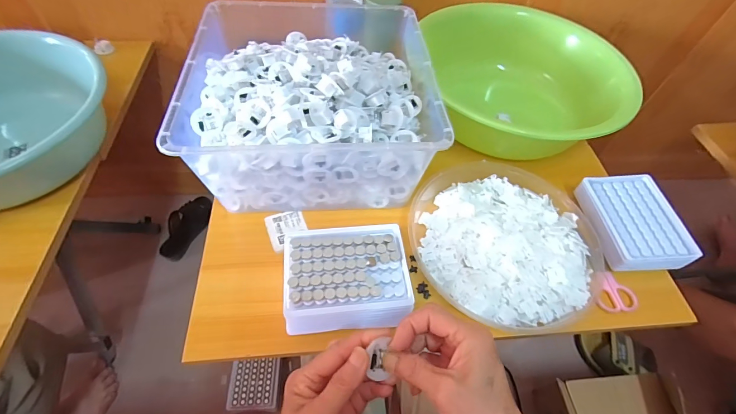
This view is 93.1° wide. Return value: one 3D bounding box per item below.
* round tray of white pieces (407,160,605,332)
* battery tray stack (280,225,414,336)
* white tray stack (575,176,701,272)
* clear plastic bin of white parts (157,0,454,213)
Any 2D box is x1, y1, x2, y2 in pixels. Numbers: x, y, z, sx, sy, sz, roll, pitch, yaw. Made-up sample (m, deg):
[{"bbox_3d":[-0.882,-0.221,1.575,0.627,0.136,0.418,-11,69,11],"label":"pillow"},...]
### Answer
[{"bbox_3d":[0.171,0.035,0.456,0.222,0.047,0.243,2,56,-3],"label":"round tray of white pieces"},{"bbox_3d":[-0.024,0.081,0.395,0.131,0.062,0.110,-3,56,-6],"label":"battery tray stack"},{"bbox_3d":[0.360,0.017,0.475,0.104,0.031,0.141,-5,56,-7],"label":"white tray stack"},{"bbox_3d":[-0.076,-0.156,0.497,0.304,0.137,0.311,-2,56,-5],"label":"clear plastic bin of white parts"}]

